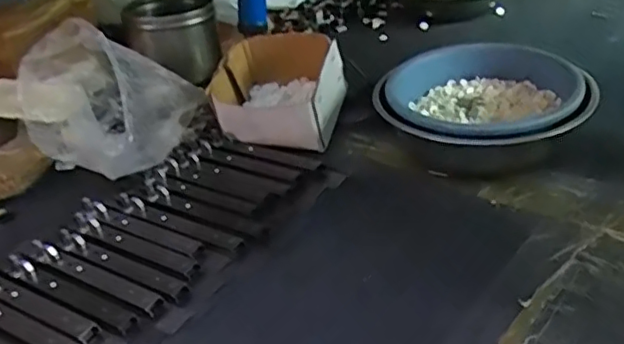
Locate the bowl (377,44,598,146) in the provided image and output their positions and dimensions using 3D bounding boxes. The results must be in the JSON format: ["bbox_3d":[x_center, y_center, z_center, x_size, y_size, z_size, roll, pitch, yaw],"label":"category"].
[{"bbox_3d":[0.181,-0.066,0.671,0.218,0.079,0.188,1,32,12],"label":"bowl"}]

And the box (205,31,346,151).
[{"bbox_3d":[-0.029,-0.104,0.755,0.140,0.089,0.169,6,34,21],"label":"box"}]

